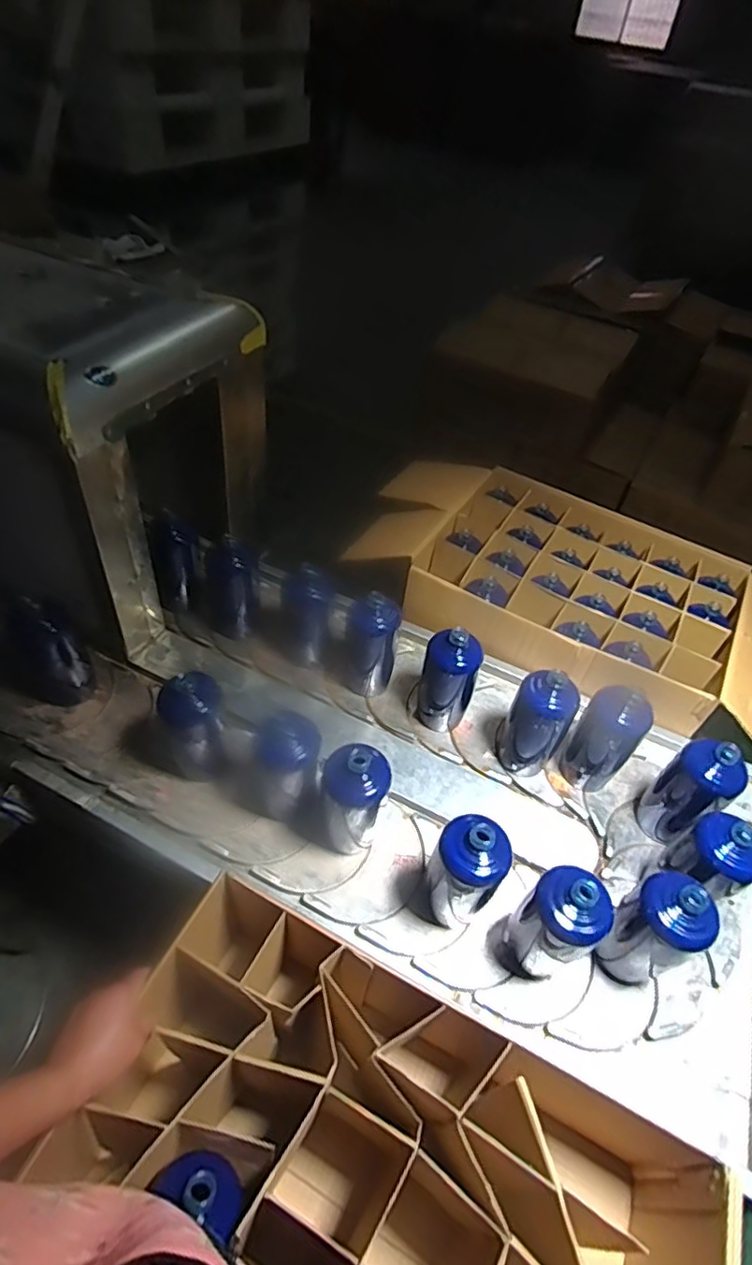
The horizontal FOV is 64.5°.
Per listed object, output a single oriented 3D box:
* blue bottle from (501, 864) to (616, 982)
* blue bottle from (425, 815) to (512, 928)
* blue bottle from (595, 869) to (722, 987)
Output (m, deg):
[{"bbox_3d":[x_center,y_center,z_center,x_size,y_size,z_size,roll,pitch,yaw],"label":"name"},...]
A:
[{"bbox_3d":[0.203,0.332,0.677,0.072,0.191,0.081,-23,54,-24],"label":"blue bottle"},{"bbox_3d":[0.104,0.284,0.706,0.077,0.182,0.071,3,48,-3],"label":"blue bottle"},{"bbox_3d":[0.314,0.343,0.684,0.070,0.191,0.082,-19,52,-21],"label":"blue bottle"}]

